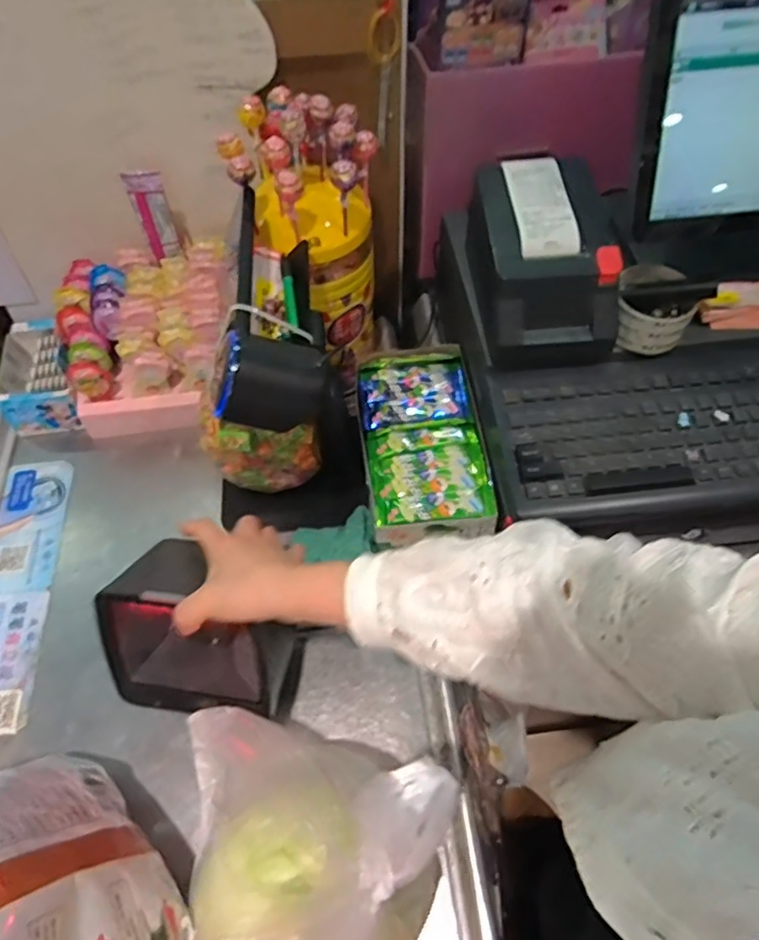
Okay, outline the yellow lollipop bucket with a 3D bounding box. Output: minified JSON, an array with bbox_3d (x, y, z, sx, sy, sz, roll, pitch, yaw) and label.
[{"bbox_3d":[-0.079,-0.253,0.678,0.126,0.280,0.138,0,57,0],"label":"yellow lollipop bucket"}]

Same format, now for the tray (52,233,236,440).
[{"bbox_3d":[-0.275,-0.160,0.754,0.208,0.143,0.161,-5,57,-3],"label":"tray"}]

